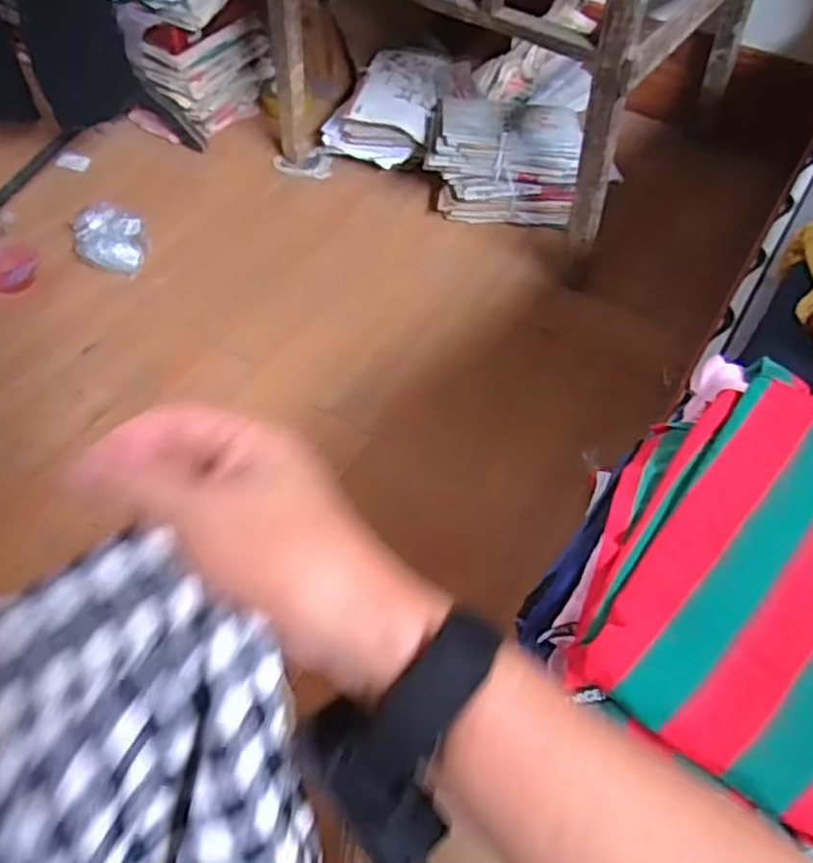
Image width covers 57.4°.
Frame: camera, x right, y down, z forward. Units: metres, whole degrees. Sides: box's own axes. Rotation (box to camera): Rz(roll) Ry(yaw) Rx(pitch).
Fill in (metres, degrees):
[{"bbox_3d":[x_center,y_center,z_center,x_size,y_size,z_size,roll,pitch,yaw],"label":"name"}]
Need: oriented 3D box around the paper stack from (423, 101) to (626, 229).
[{"bbox_3d":[0.239,-0.609,1.684,0.373,0.193,0.245,3,54,2],"label":"paper stack"}]

